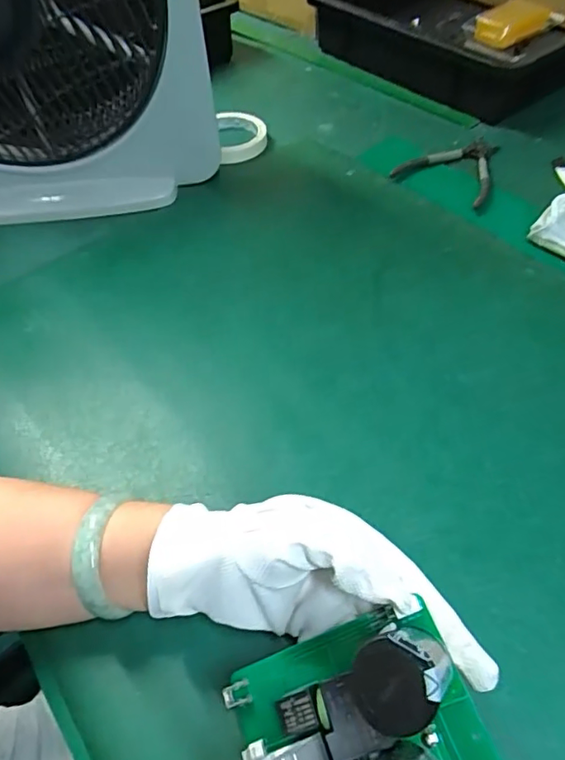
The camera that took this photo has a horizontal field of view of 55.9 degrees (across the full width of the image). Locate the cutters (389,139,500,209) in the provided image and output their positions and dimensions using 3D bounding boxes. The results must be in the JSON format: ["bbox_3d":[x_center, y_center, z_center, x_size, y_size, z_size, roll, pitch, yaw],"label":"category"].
[{"bbox_3d":[0.206,-0.249,0.614,0.110,0.009,0.133,33,60,26],"label":"cutters"}]

